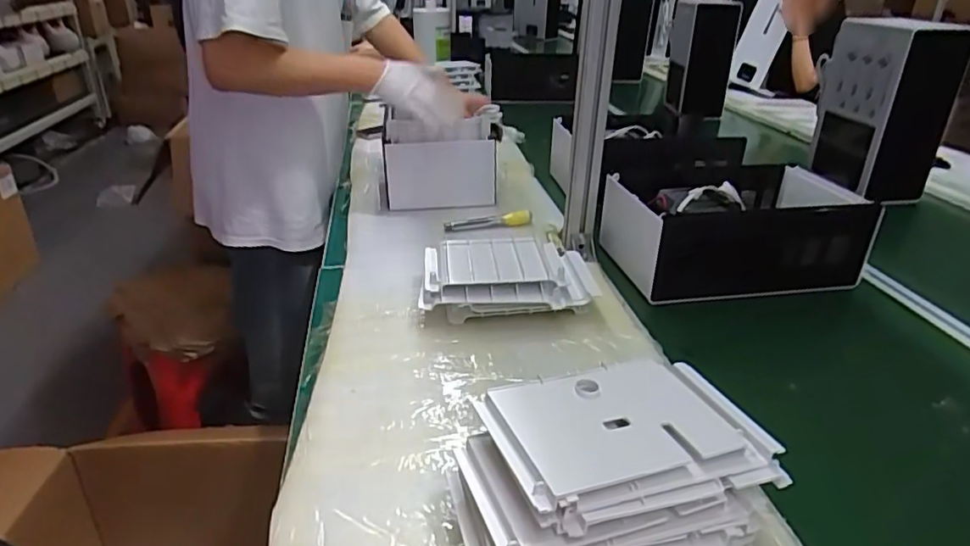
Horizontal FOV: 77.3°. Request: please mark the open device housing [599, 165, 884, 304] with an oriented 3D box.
[{"bbox_3d":[0.379,-0.066,0.941,0.341,0.125,0.183,-3,28,-9],"label":"open device housing"}]

